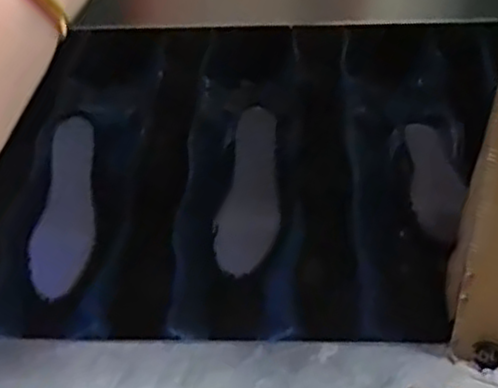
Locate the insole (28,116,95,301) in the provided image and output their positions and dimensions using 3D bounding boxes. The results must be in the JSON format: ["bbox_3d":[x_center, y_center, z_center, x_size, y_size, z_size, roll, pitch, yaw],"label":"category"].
[{"bbox_3d":[-0.197,0.010,0.803,0.065,0.016,0.205,3,67,-1],"label":"insole"}]

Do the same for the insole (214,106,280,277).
[{"bbox_3d":[0.006,-0.003,0.811,0.064,0.010,0.189,17,66,-10],"label":"insole"}]

